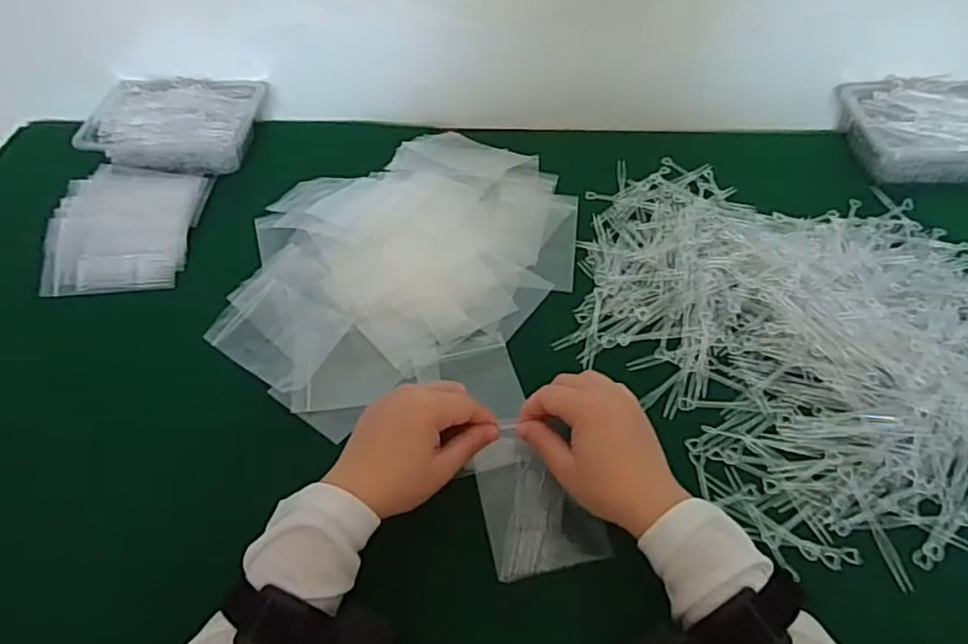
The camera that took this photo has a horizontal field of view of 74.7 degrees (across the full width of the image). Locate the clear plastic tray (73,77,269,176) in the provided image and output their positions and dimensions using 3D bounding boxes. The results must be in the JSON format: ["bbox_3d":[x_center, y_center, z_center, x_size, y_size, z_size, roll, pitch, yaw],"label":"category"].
[{"bbox_3d":[-0.343,-0.225,0.707,0.176,0.044,0.126,5,51,5],"label":"clear plastic tray"}]

